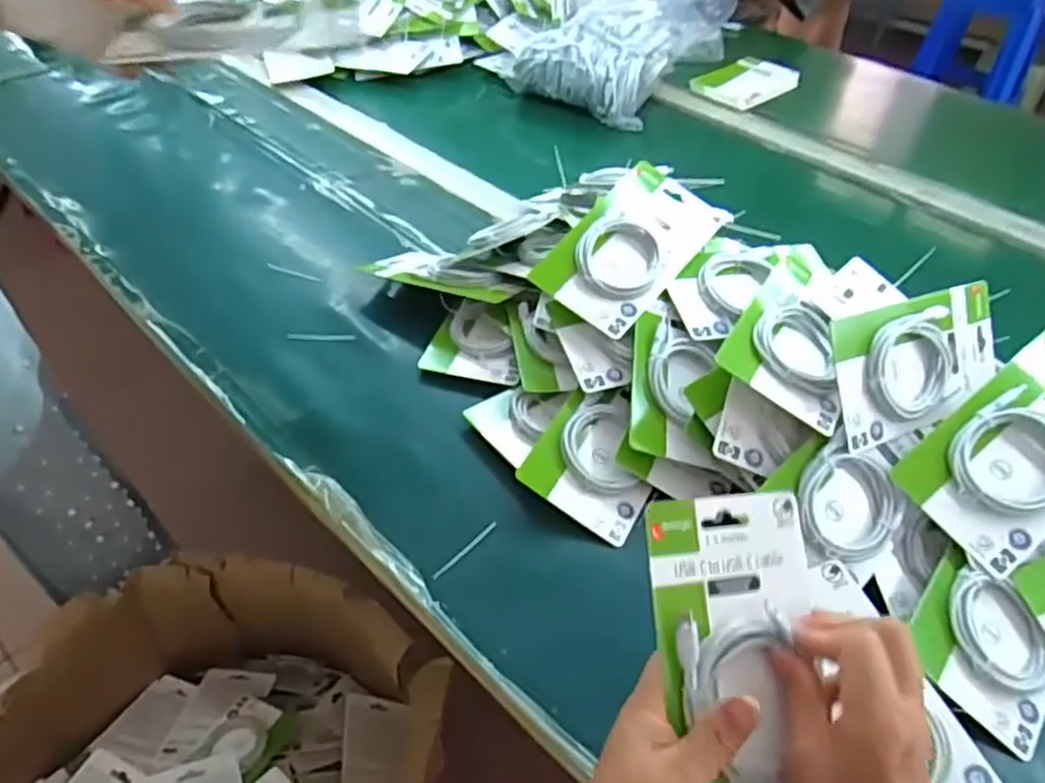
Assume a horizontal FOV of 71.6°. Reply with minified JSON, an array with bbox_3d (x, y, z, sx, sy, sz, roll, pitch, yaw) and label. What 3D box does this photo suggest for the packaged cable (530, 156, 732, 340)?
[{"bbox_3d":[0.101,-0.138,0.665,0.104,0.018,0.187,36,67,14],"label":"packaged cable"}]

